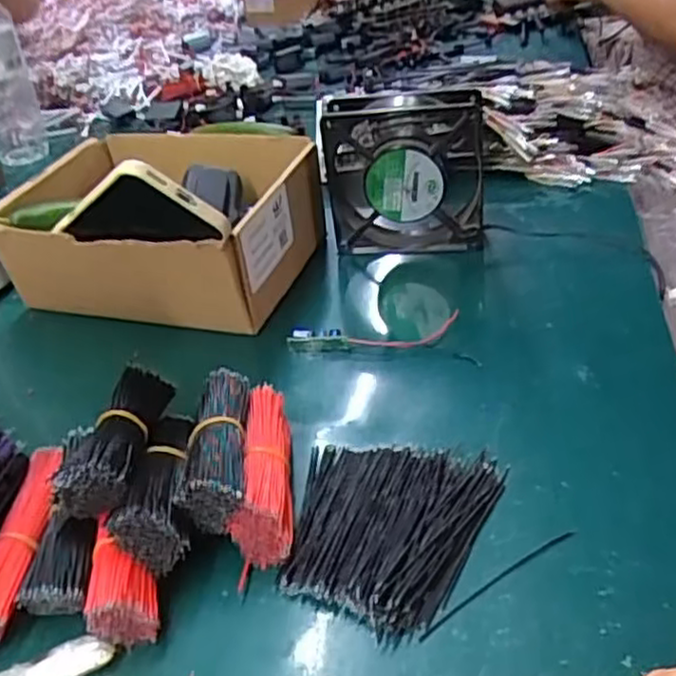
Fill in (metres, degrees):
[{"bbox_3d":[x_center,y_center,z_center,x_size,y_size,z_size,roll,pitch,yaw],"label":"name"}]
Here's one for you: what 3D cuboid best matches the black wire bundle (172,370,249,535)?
[{"bbox_3d":[-0.066,0.053,0.386,0.031,0.024,0.102,-8,34,-1],"label":"black wire bundle"}]

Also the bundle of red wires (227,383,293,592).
[{"bbox_3d":[-0.040,0.071,0.388,0.029,0.035,0.111,-7,35,-1],"label":"bundle of red wires"}]

